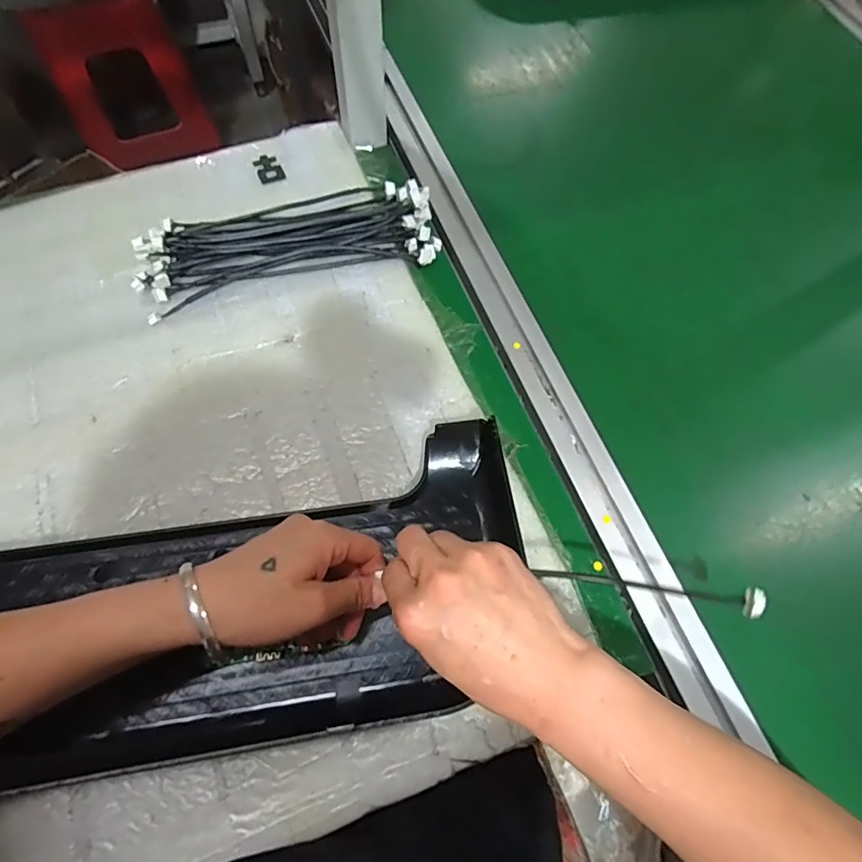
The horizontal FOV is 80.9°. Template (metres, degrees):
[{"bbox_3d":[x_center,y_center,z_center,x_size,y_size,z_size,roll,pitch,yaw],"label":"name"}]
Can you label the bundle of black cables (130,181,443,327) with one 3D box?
[{"bbox_3d":[-0.129,-0.180,0.464,0.263,0.027,0.109,-14,68,-9],"label":"bundle of black cables"}]

